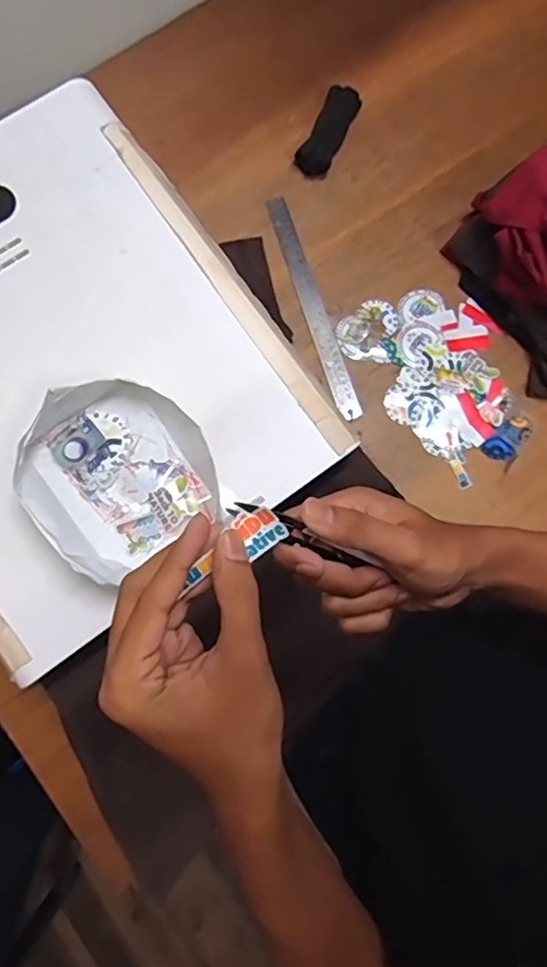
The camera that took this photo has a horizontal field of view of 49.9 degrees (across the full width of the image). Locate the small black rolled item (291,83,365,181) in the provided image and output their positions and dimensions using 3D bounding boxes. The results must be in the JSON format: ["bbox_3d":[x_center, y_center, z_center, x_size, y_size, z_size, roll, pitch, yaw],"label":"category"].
[{"bbox_3d":[0.074,-0.479,0.801,0.048,0.031,0.126,26,80,3],"label":"small black rolled item"}]

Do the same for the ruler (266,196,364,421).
[{"bbox_3d":[0.050,-0.234,0.778,0.029,0.005,0.316,-19,82,-3],"label":"ruler"}]

